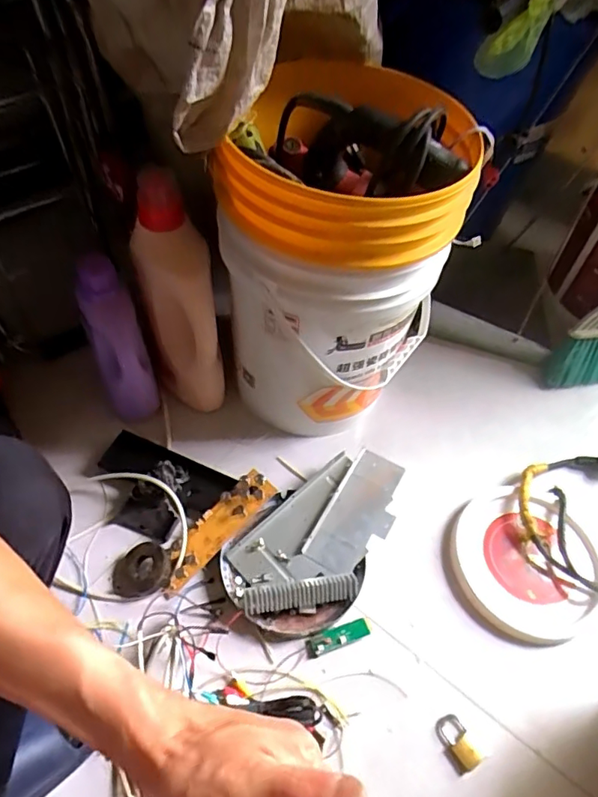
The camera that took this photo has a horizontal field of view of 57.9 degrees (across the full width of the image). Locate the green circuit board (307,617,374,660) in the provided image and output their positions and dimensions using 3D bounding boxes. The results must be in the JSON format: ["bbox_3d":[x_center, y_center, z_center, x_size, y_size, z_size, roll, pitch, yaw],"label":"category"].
[{"bbox_3d":[0.053,0.319,0.722,0.091,0.007,0.024,-16,57,-16],"label":"green circuit board"}]

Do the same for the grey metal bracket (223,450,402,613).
[{"bbox_3d":[0.041,0.200,0.785,0.298,0.038,0.164,-32,62,-25],"label":"grey metal bracket"}]

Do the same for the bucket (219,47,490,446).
[{"bbox_3d":[0.044,-0.155,0.785,0.270,0.484,0.259,3,54,-5],"label":"bucket"}]

